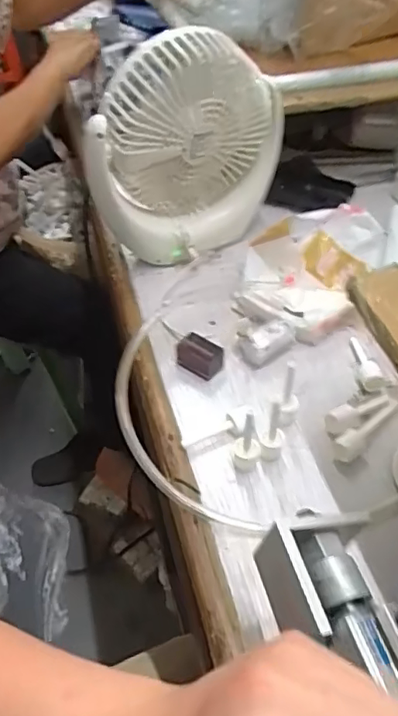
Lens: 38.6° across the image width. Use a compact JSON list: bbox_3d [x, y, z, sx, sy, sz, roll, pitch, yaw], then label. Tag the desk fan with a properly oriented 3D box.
[{"bbox_3d":[-0.012,-0.204,0.564,0.198,0.197,0.066,-30,52,-24],"label":"desk fan"}]

